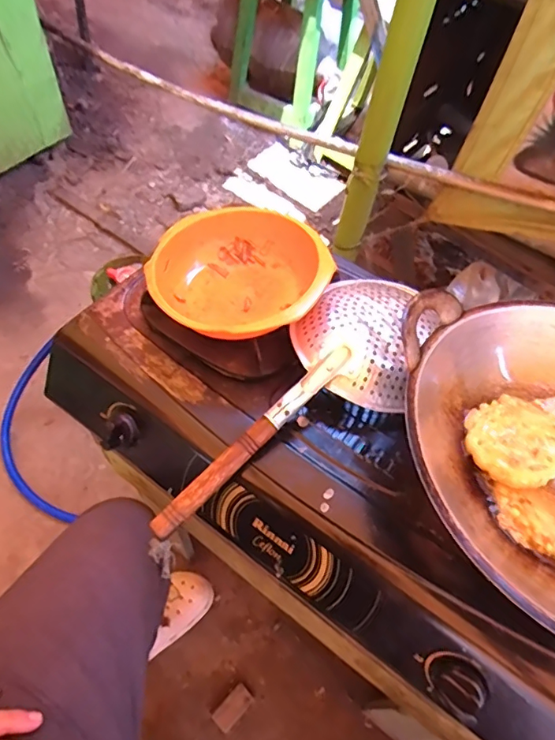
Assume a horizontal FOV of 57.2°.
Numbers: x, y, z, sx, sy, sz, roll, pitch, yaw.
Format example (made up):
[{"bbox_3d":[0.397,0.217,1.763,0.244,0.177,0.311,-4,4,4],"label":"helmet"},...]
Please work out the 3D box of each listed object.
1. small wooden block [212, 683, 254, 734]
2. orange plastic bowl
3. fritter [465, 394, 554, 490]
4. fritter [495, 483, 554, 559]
[{"bbox_3d":[-0.082,0.625,0.940,0.075,0.026,0.039,-38,66,-26],"label":"small wooden block"},{"bbox_3d":[-0.053,-0.108,0.602,0.183,0.077,0.201,2,56,-3],"label":"orange plastic bowl"},{"bbox_3d":[0.227,0.066,0.483,0.081,0.029,0.089,2,56,-3],"label":"fritter"},{"bbox_3d":[0.238,0.137,0.454,0.084,0.011,0.055,18,56,7],"label":"fritter"}]

